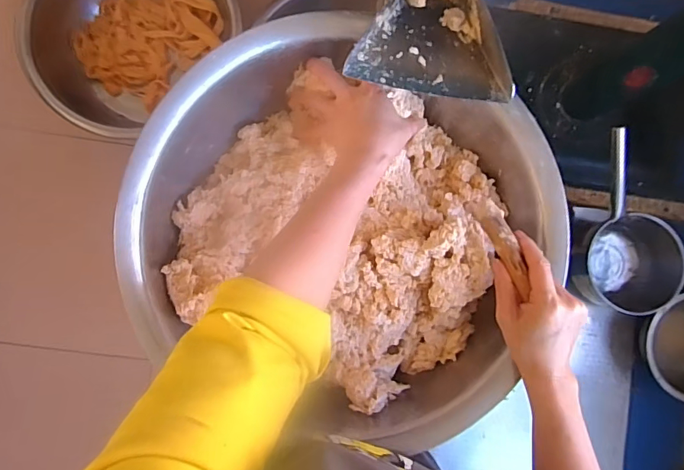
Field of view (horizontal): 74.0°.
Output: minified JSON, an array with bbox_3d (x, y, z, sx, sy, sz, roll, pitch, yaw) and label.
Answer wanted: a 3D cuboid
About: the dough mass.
[{"bbox_3d":[0.009,0.003,0.500,0.346,0.116,0.329,0,88,-5],"label":"dough mass"}]

